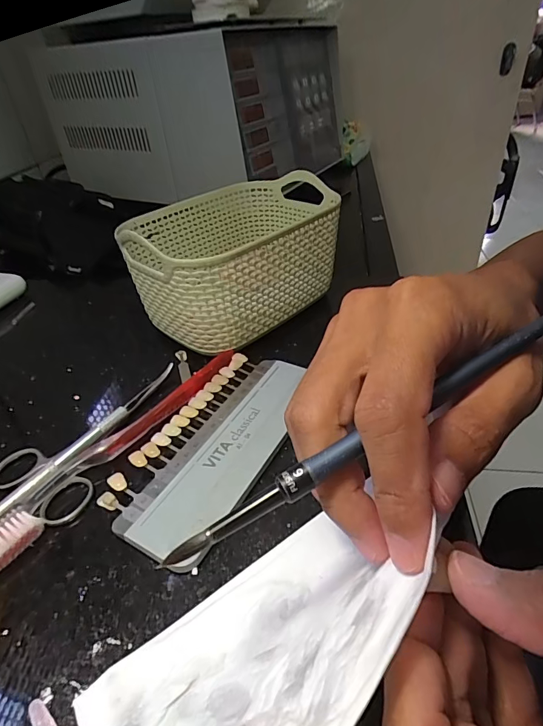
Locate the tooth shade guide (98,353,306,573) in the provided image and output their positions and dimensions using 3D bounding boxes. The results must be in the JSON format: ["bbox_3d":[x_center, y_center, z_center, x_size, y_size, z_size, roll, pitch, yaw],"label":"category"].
[{"bbox_3d":[-0.030,0.044,0.241,0.067,0.011,0.143,17,43,26],"label":"tooth shade guide"}]

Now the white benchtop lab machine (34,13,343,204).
[{"bbox_3d":[-0.120,-0.411,0.674,0.367,0.222,0.328,18,43,27],"label":"white benchtop lab machine"}]

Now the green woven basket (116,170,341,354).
[{"bbox_3d":[-0.029,-0.086,0.338,0.165,0.086,0.118,-34,46,-32],"label":"green woven basket"}]

